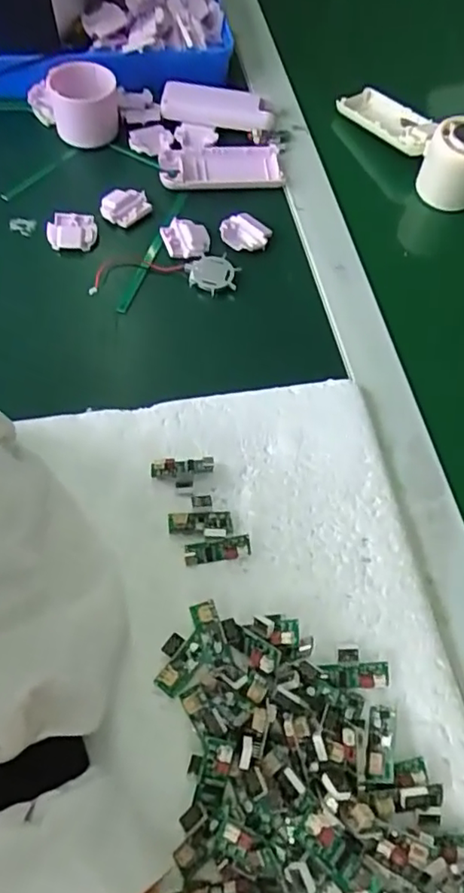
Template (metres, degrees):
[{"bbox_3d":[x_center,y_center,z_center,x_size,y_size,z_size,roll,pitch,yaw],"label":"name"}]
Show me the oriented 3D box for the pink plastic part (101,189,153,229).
[{"bbox_3d":[-0.090,-0.200,0.503,0.031,0.013,0.036,41,68,17],"label":"pink plastic part"}]

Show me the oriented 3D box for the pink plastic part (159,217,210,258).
[{"bbox_3d":[-0.036,-0.165,0.477,0.034,0.008,0.037,-18,65,-12],"label":"pink plastic part"}]

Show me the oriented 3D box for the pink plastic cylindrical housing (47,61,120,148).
[{"bbox_3d":[-0.130,-0.300,0.531,0.057,0.051,0.054,-8,64,-7],"label":"pink plastic cylindrical housing"}]

